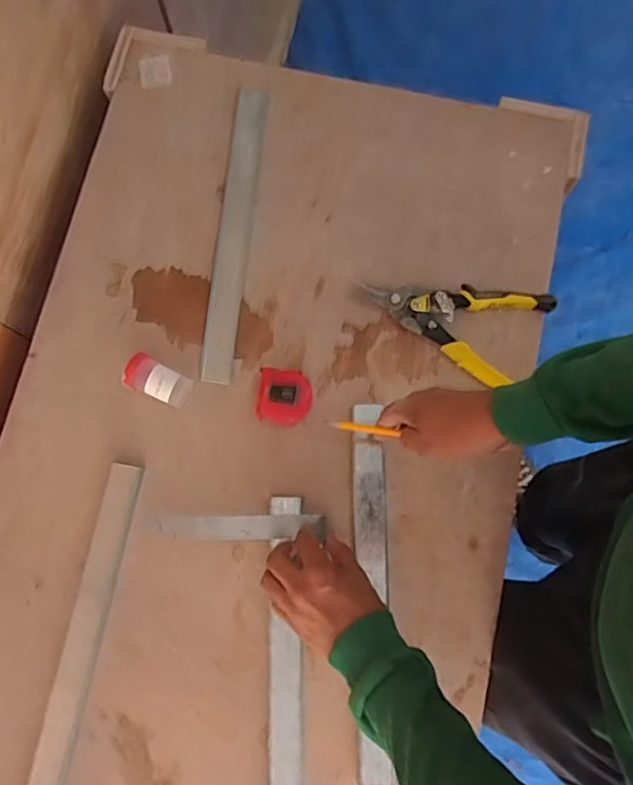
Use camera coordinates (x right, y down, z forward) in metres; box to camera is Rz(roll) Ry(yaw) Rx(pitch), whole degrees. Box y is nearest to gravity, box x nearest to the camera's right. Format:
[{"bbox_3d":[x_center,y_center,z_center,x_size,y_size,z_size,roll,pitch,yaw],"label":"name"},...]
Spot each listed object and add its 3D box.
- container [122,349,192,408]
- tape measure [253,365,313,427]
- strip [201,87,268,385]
[{"bbox_3d":[-0.182,-0.013,0.665,0.072,0.035,0.039,23,79,4],"label":"container"},{"bbox_3d":[-0.037,0.005,0.660,0.064,0.047,0.068,9,79,2],"label":"tape measure"},{"bbox_3d":[-0.101,-0.205,0.723,0.042,0.010,0.388,6,79,1],"label":"strip"}]

